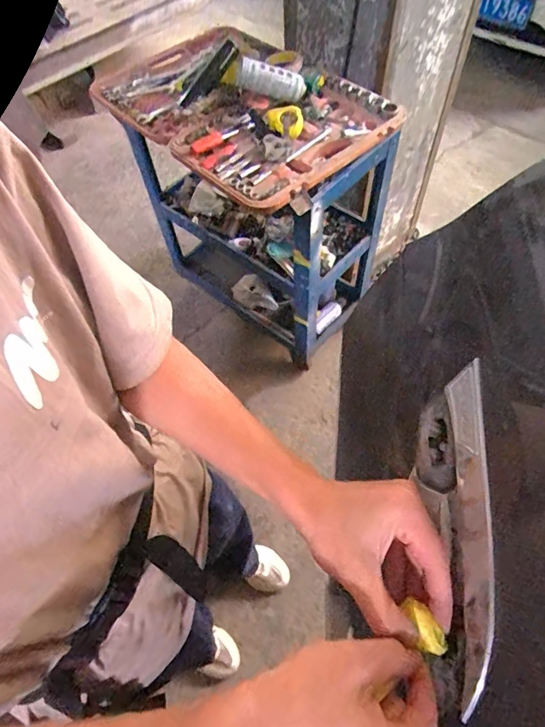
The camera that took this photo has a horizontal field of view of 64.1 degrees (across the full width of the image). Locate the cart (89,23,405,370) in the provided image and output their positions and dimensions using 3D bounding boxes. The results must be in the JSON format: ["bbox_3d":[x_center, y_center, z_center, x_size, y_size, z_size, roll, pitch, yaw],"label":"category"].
[{"bbox_3d":[-0.069,-0.474,1.388,0.464,0.787,0.747,-40,65,-20],"label":"cart"}]

